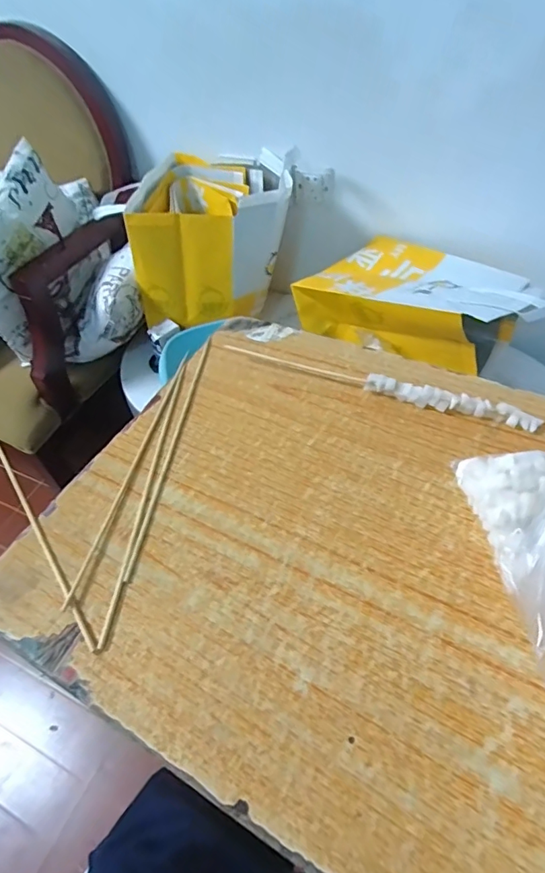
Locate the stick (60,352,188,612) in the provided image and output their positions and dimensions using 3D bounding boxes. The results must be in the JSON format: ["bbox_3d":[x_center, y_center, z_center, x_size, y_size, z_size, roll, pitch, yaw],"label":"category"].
[{"bbox_3d":[-0.123,0.019,0.448,0.006,0.005,0.285,6,50,11],"label":"stick"}]

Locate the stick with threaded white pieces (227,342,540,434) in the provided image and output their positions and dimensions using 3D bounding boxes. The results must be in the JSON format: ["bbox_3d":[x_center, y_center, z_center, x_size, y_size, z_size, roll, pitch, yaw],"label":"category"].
[{"bbox_3d":[0.091,-0.055,0.474,0.310,0.023,0.022,17,55,20],"label":"stick with threaded white pieces"}]

